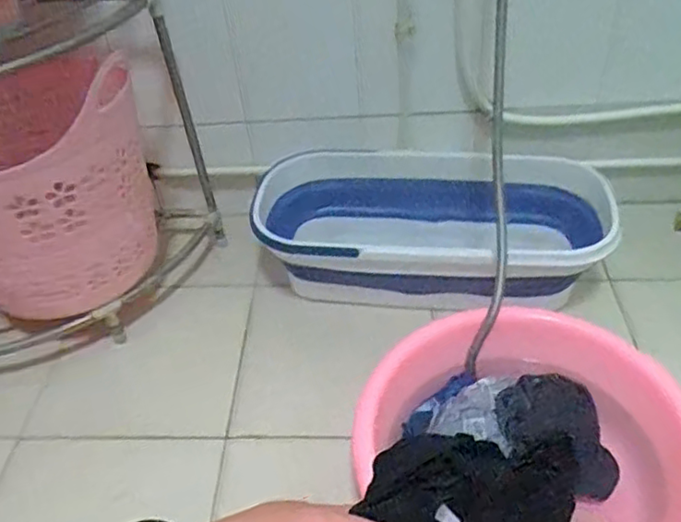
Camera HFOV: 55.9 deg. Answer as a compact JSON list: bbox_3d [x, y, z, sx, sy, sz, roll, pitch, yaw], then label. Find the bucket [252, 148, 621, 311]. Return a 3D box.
[{"bbox_3d":[0.135,-0.040,1.019,0.533,0.165,0.267,1,42,9],"label":"bucket"}]

